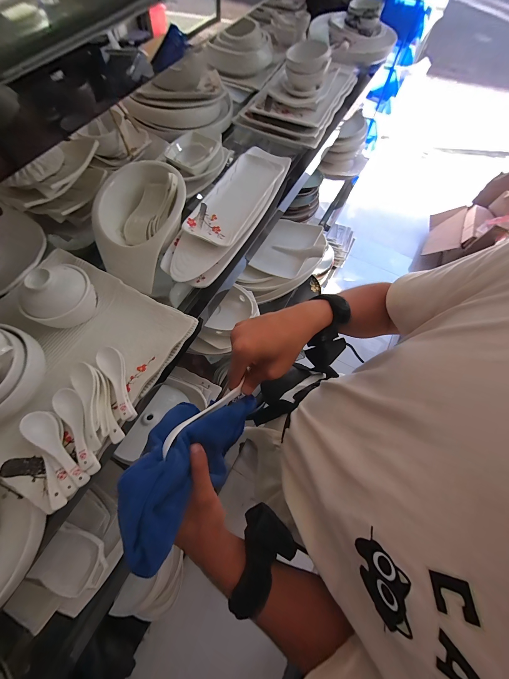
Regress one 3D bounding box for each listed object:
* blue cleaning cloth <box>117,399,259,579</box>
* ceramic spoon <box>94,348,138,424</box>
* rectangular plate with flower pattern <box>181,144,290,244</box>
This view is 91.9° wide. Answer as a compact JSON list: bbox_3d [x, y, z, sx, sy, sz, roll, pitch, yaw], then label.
[{"bbox_3d":[-0.072,0.114,0.253,0.088,0.047,0.180,30,27,9],"label":"blue cleaning cloth"},{"bbox_3d":[-0.213,0.068,0.391,0.034,0.038,0.128,-31,72,-14],"label":"ceramic spoon"},{"bbox_3d":[-0.023,-0.355,0.581,0.123,0.019,0.357,25,69,7],"label":"rectangular plate with flower pattern"}]

